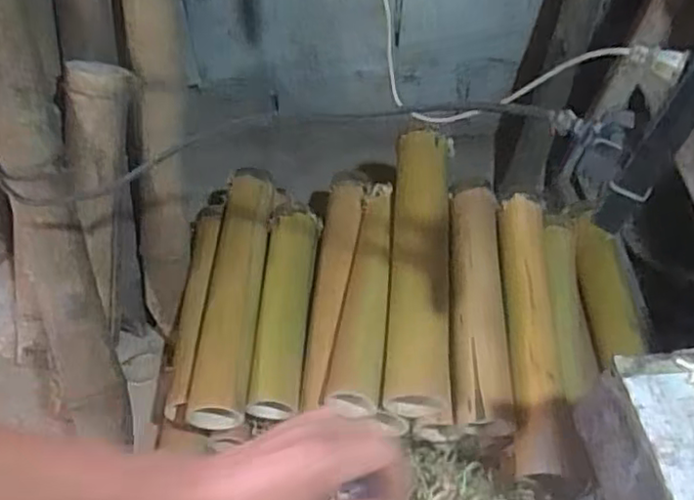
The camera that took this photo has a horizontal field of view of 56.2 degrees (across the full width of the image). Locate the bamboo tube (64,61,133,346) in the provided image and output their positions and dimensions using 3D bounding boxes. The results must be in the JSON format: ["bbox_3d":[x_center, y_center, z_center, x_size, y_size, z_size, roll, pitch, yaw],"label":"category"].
[{"bbox_3d":[-0.341,-0.049,0.899,0.077,0.401,0.067,7,23,2],"label":"bamboo tube"}]

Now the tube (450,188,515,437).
[{"bbox_3d":[0.178,0.066,0.896,0.078,0.061,0.362,3,64,-1],"label":"tube"}]

